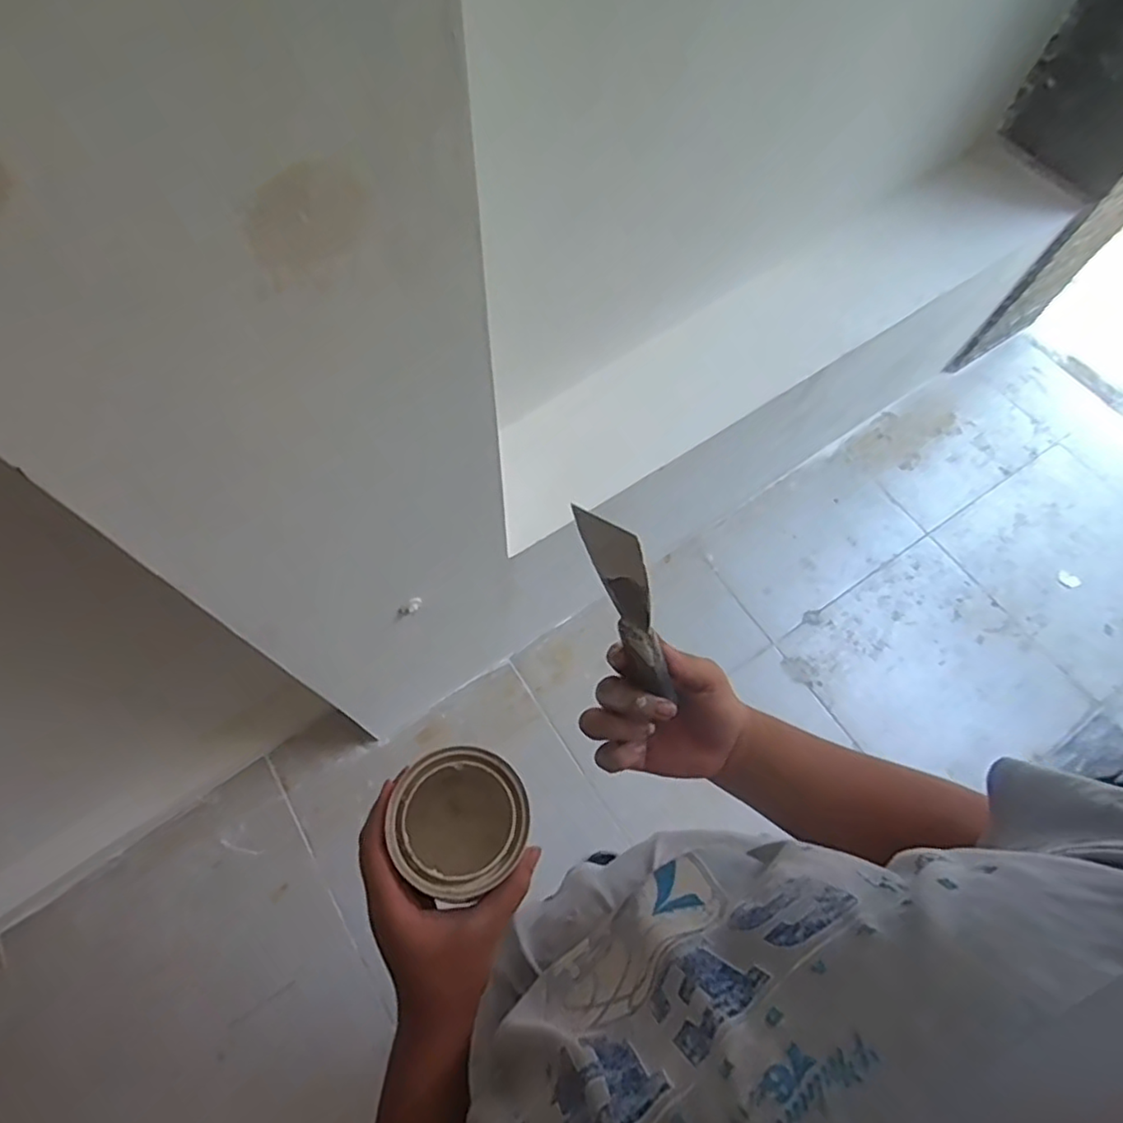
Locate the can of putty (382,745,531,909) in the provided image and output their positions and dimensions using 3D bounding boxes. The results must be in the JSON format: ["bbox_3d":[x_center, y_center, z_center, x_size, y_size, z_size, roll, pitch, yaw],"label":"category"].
[{"bbox_3d":[-0.072,0.203,0.498,0.092,0.108,0.098,1,65,-2],"label":"can of putty"}]

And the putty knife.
[{"bbox_3d":[0.045,0.033,0.400,0.014,0.158,0.046,-37,41,-17],"label":"putty knife"}]

